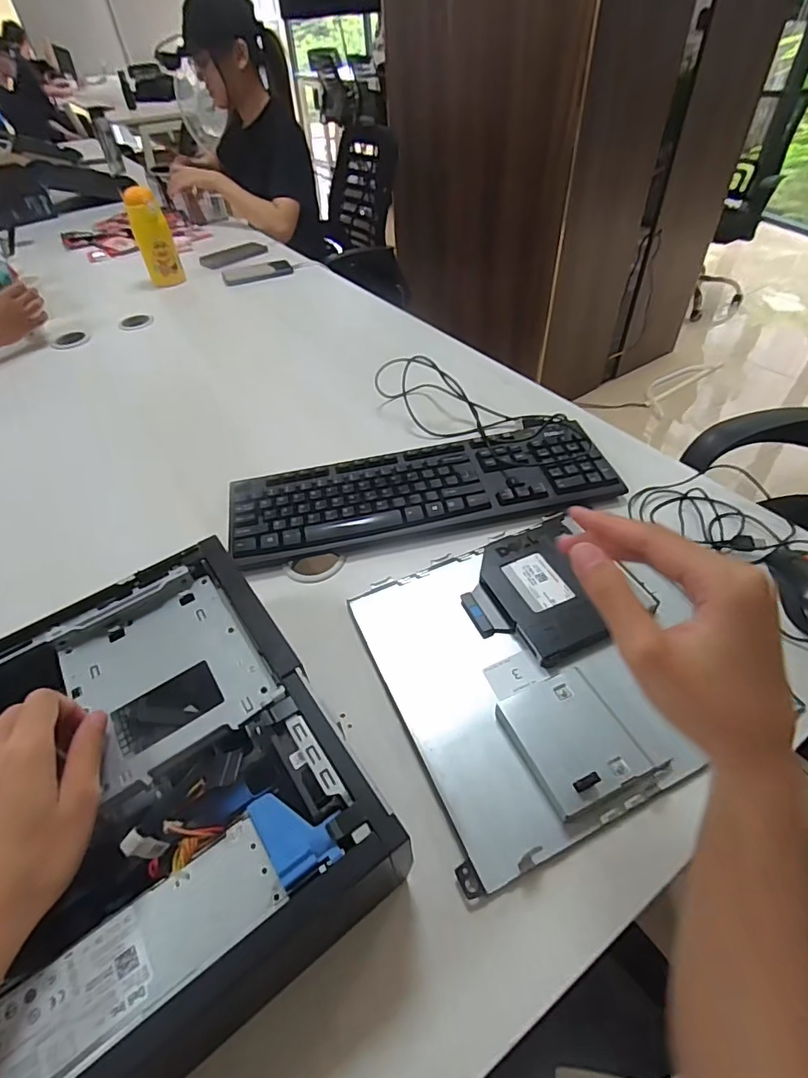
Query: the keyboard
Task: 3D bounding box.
[{"bbox_3d":[0.021,-0.056,0.586,0.430,0.026,0.135,-12,47,-5],"label":"keyboard"}]

